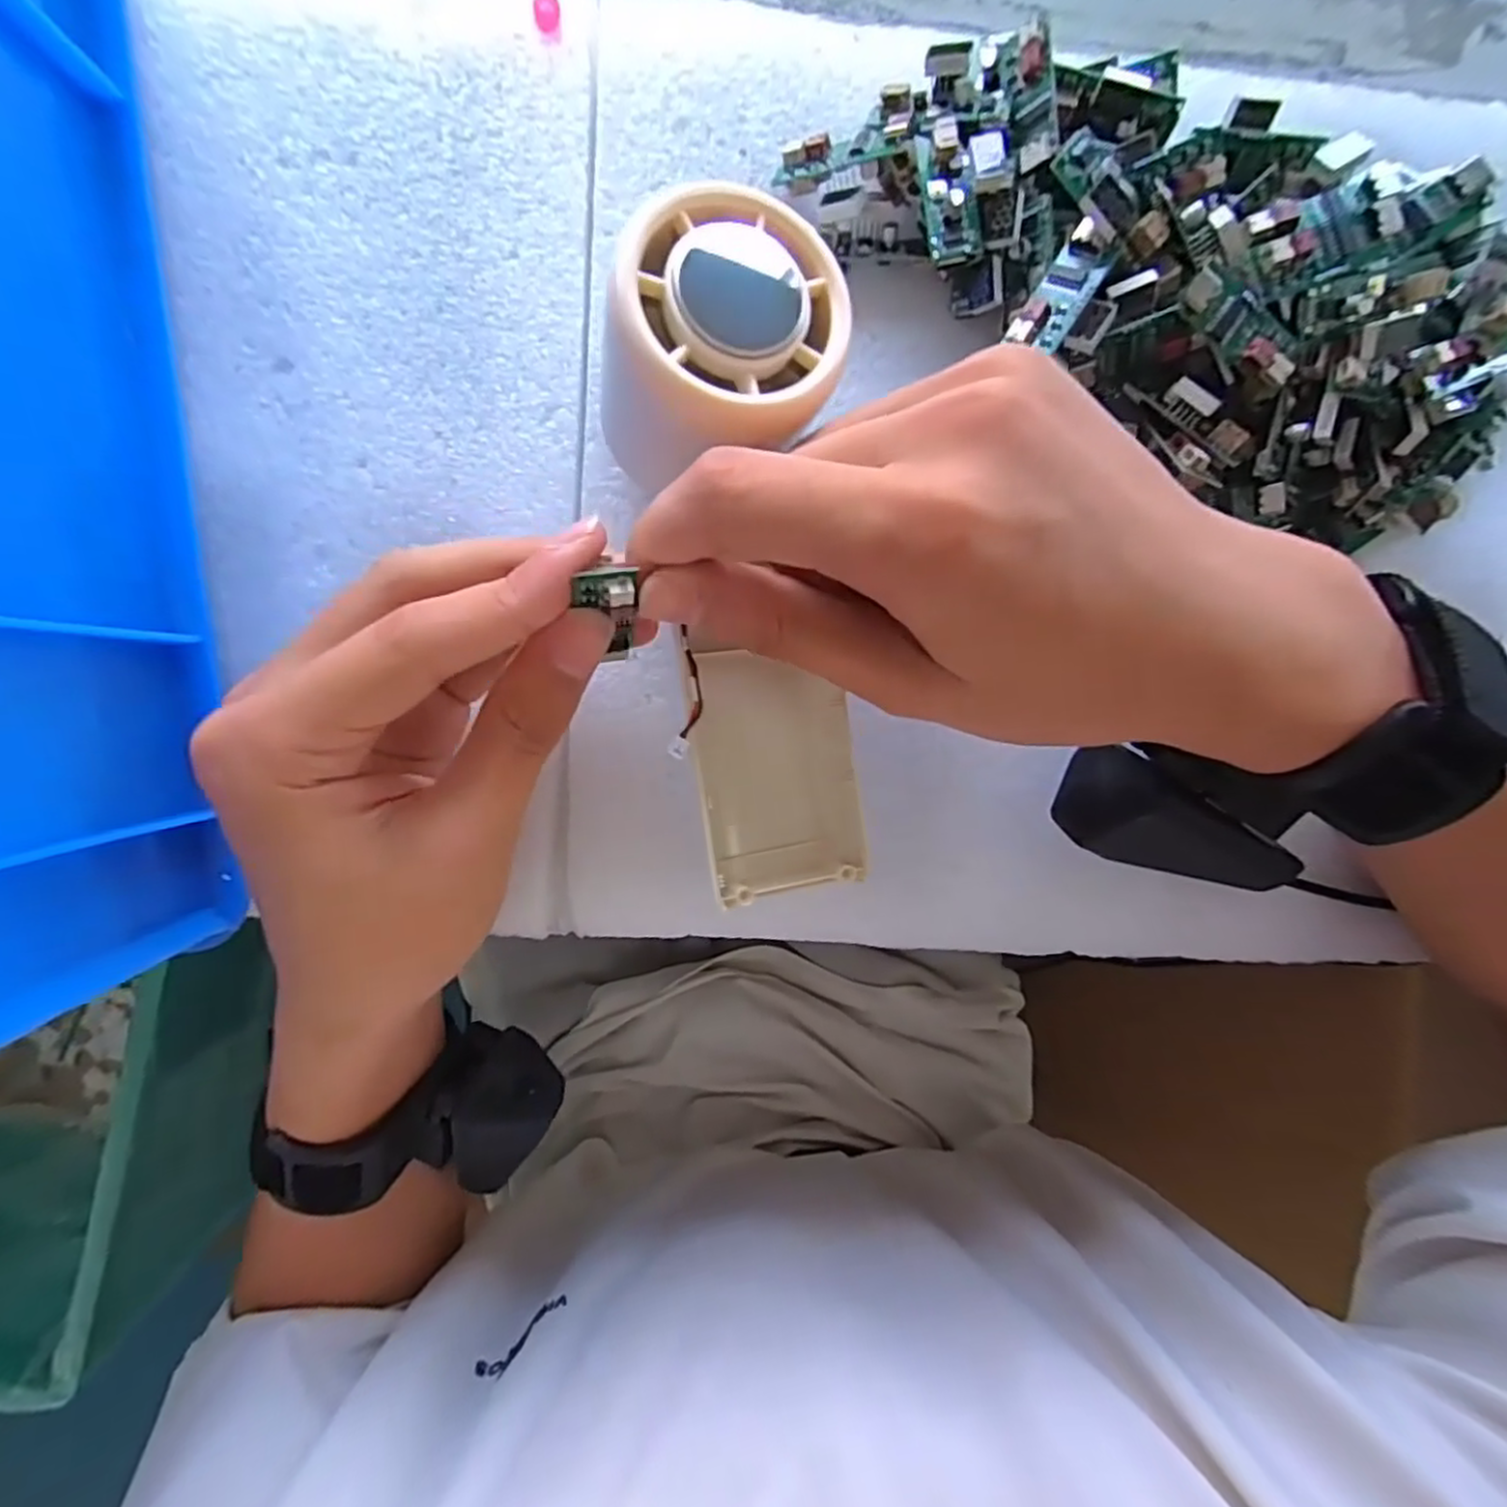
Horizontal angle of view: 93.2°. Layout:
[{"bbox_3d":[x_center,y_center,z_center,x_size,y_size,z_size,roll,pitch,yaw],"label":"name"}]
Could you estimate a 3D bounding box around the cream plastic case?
[{"bbox_3d":[0.006,0.004,0.183,0.041,0.011,0.063,-9,94,-4],"label":"cream plastic case"}]

